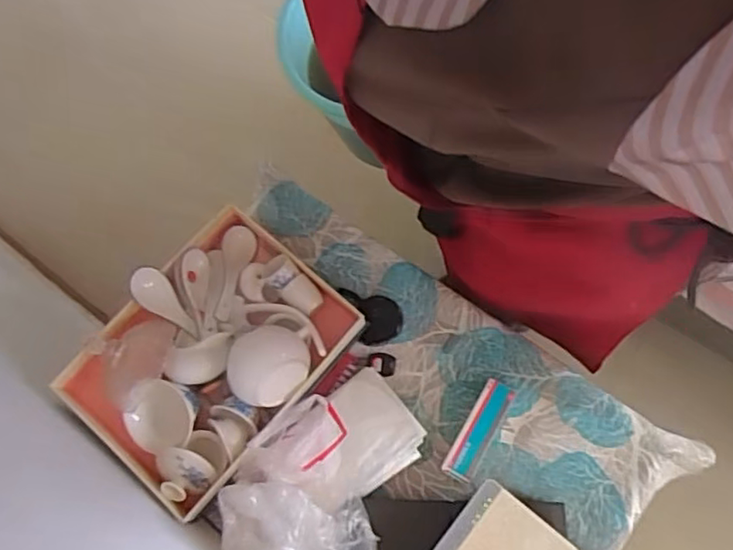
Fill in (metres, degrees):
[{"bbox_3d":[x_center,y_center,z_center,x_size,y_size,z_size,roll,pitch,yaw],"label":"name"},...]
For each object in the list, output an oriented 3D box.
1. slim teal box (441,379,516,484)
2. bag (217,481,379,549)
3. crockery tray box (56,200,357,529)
[{"bbox_3d":[0.119,0.165,0.655,0.032,0.021,0.109,30,79,13],"label":"slim teal box"},{"bbox_3d":[-0.070,0.264,0.589,0.153,0.087,0.115,13,76,9],"label":"bag"},{"bbox_3d":[-0.171,0.081,0.659,0.206,0.069,0.273,41,81,14],"label":"crockery tray box"}]

